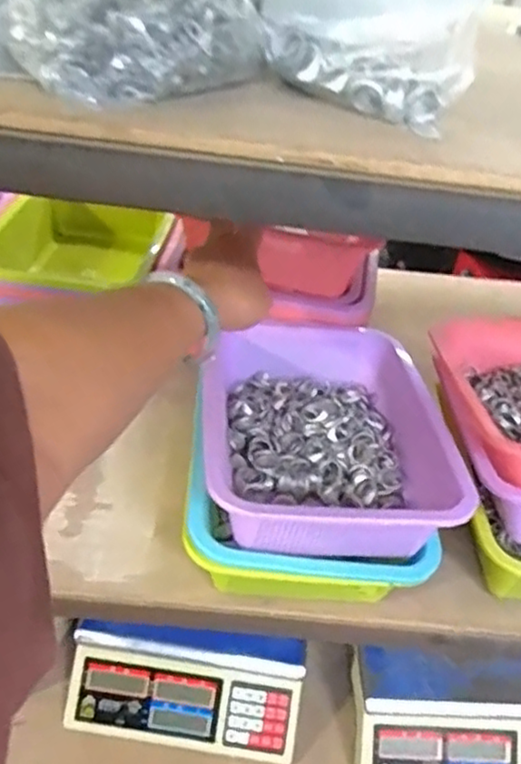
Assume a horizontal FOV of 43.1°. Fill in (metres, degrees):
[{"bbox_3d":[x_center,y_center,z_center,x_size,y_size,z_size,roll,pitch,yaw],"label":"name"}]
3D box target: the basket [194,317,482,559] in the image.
[{"bbox_3d":[0.050,0.031,0.569,0.190,0.063,0.258,0,39,-8],"label":"basket"}]

